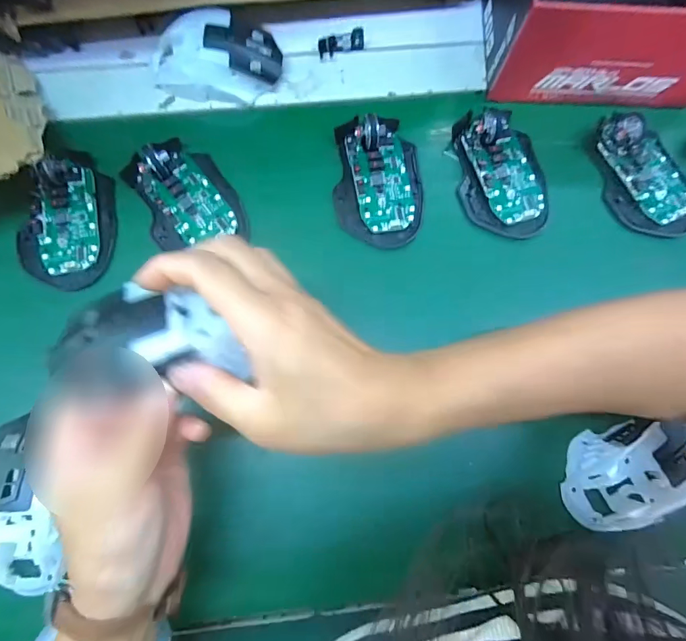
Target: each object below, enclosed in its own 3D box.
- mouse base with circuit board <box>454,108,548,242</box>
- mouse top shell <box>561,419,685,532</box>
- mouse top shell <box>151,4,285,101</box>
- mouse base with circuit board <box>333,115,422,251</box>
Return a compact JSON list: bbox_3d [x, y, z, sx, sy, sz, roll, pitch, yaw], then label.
[{"bbox_3d":[0.137,-0.126,0.339,0.073,0.021,0.112,-4,79,-2],"label":"mouse base with circuit board"},{"bbox_3d":[0.200,0.108,0.280,0.084,0.039,0.058,-20,80,-5],"label":"mouse top shell"},{"bbox_3d":[-0.111,-0.231,0.349,0.109,0.031,0.066,3,79,-1],"label":"mouse top shell"},{"bbox_3d":[0.031,-0.119,0.333,0.072,0.029,0.111,-1,79,-2],"label":"mouse base with circuit board"}]

